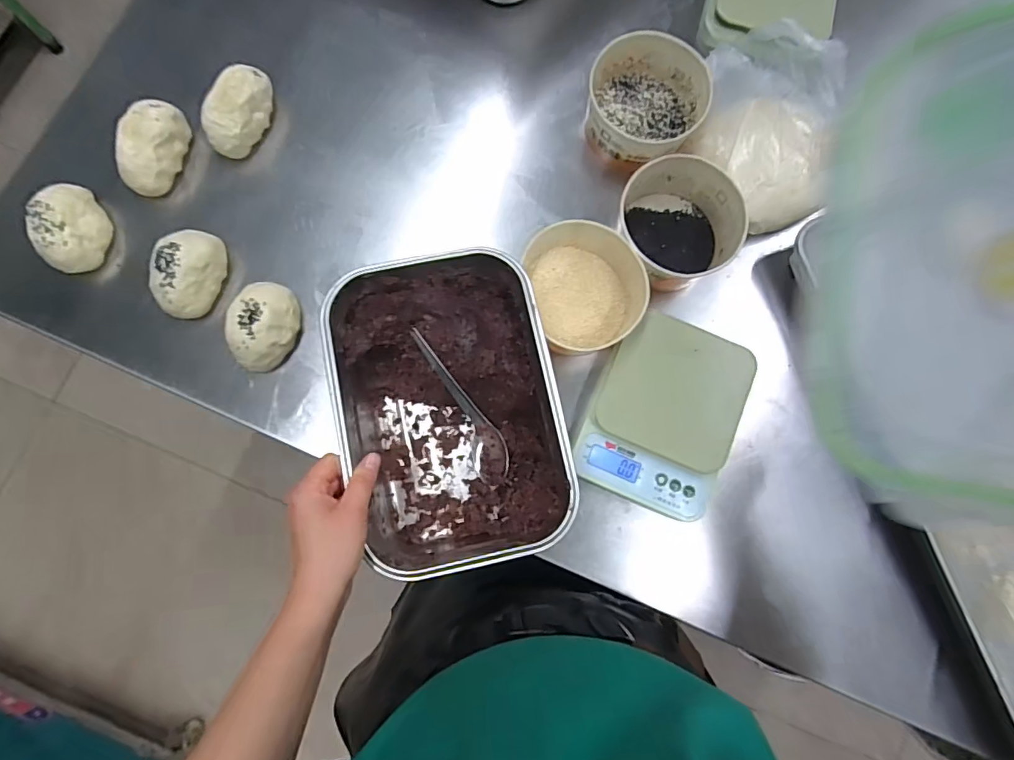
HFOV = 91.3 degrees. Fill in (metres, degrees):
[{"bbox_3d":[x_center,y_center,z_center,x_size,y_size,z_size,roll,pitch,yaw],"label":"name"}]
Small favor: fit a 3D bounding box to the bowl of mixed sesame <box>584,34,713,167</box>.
[{"bbox_3d":[0.158,-0.314,0.576,0.127,0.069,0.141,8,80,-1],"label":"bowl of mixed sesame"}]

